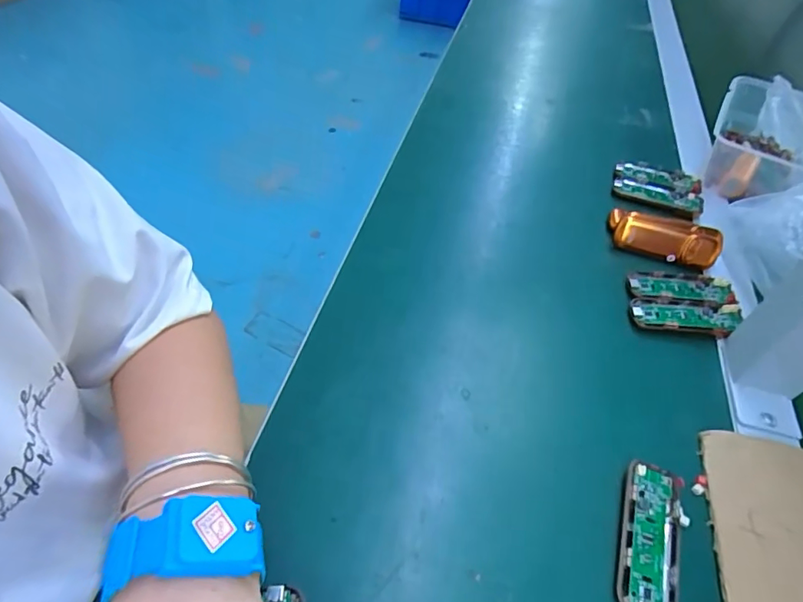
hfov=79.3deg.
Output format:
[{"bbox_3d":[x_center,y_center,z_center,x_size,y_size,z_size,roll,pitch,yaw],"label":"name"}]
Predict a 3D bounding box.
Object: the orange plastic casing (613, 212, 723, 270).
[{"bbox_3d":[0.231,-0.054,0.419,0.084,0.019,0.037,17,52,12],"label":"orange plastic casing"}]

